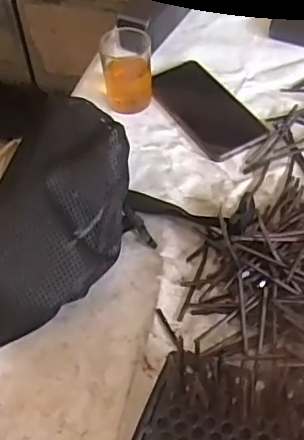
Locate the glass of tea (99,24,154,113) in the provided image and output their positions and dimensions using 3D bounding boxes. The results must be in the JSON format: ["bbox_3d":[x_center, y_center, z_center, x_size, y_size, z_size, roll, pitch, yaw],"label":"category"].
[{"bbox_3d":[-0.028,-0.180,0.674,0.056,0.081,0.056,-5,52,2],"label":"glass of tea"}]

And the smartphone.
[{"bbox_3d":[0.061,-0.134,0.666,0.076,0.006,0.166,-26,54,-14],"label":"smartphone"}]

